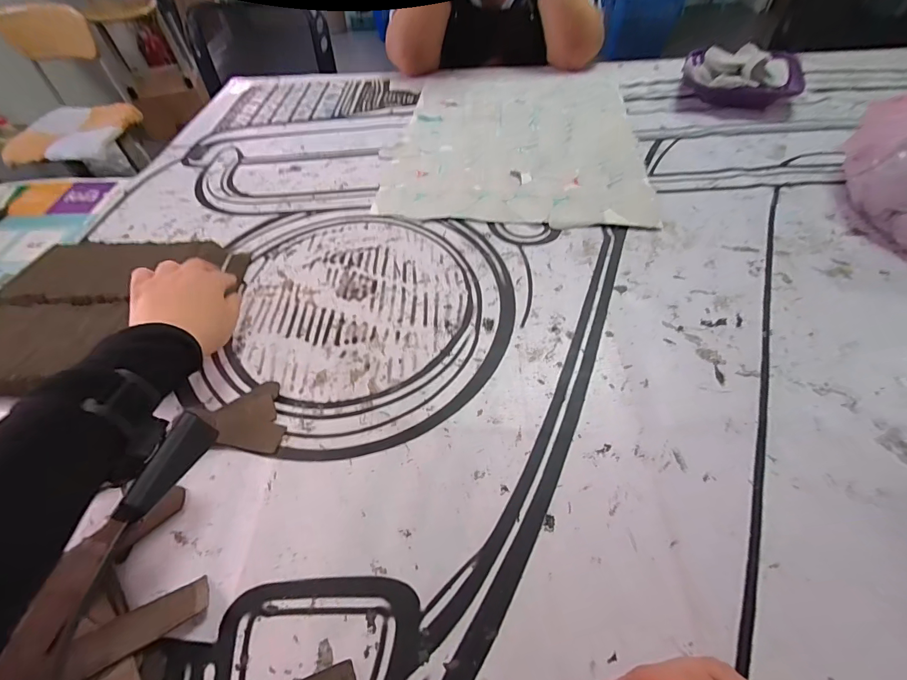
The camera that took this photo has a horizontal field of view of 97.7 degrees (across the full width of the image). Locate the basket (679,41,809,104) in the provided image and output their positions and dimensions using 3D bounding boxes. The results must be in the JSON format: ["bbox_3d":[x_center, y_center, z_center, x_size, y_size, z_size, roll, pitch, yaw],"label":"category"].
[{"bbox_3d":[0.503,-0.460,0.698,0.186,0.075,0.133,22,57,18],"label":"basket"}]

